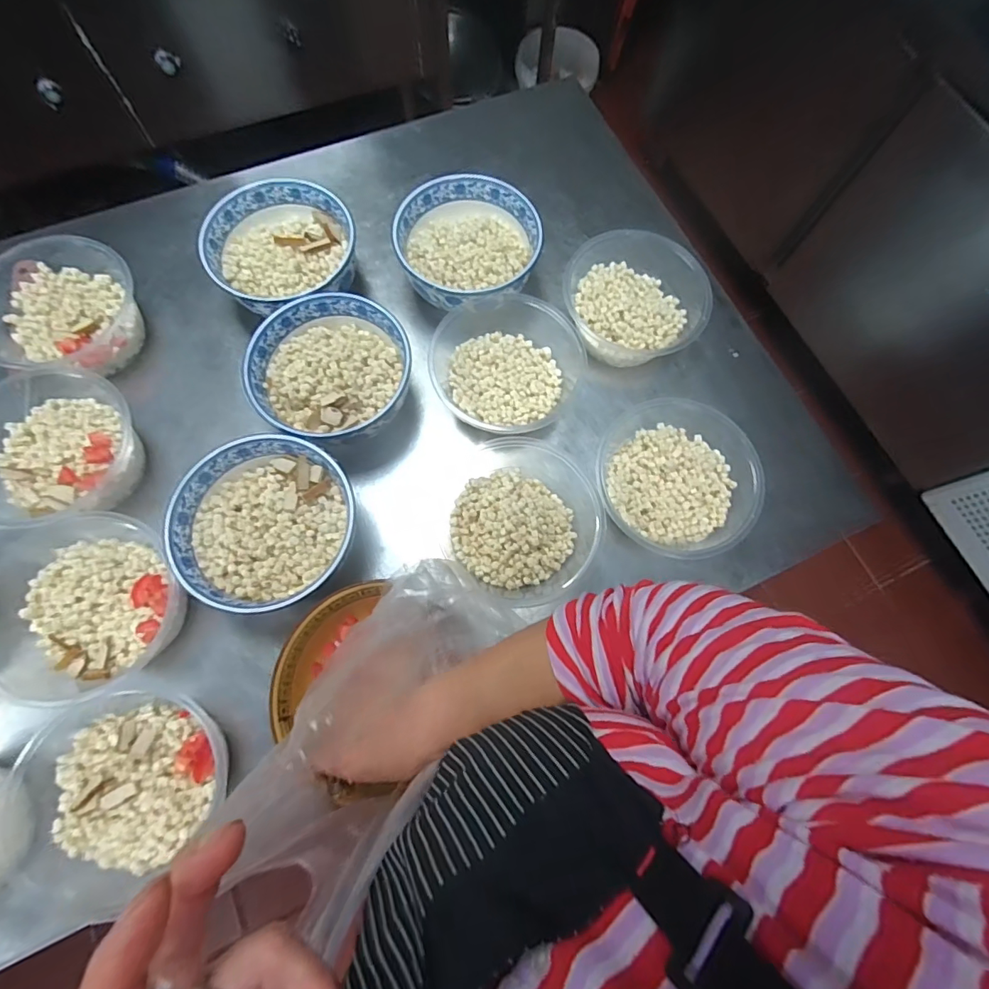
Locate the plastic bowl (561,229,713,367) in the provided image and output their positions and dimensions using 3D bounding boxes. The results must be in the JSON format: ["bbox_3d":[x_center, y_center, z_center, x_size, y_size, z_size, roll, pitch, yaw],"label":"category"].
[{"bbox_3d":[0.169,-0.232,0.589,0.167,0.072,0.146,27,75,5],"label":"plastic bowl"}]

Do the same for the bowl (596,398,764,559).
[{"bbox_3d":[0.196,-0.020,0.531,0.159,0.069,0.168,1,74,-2],"label":"bowl"}]

